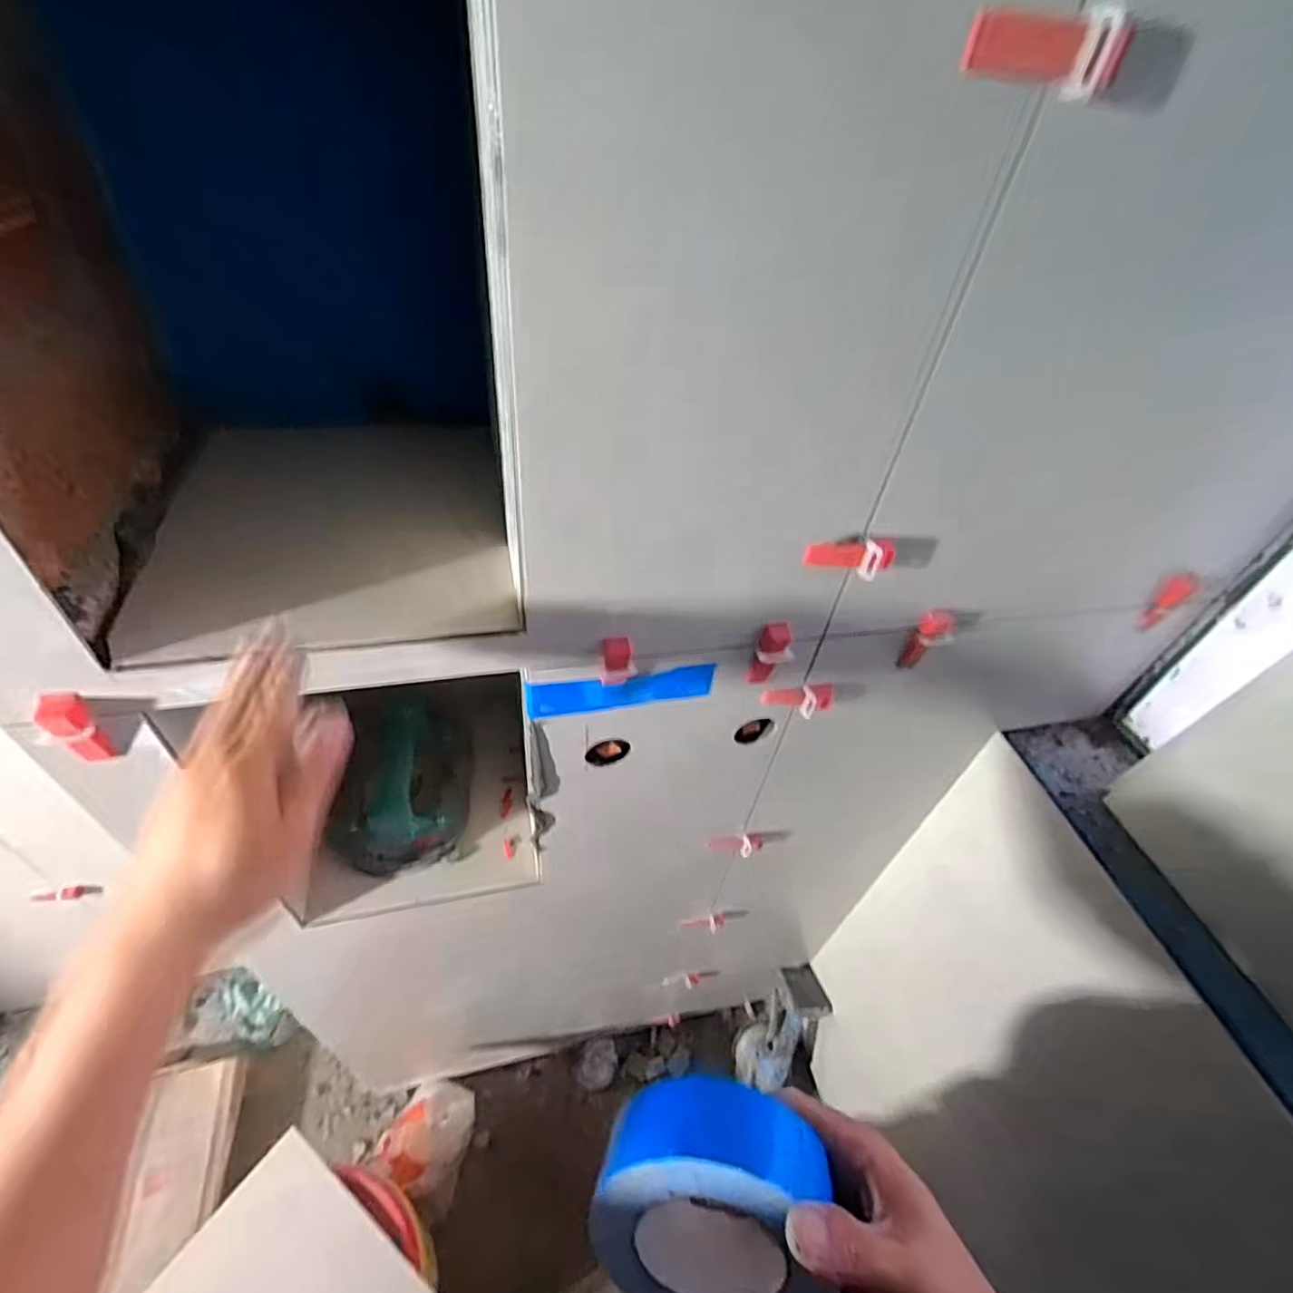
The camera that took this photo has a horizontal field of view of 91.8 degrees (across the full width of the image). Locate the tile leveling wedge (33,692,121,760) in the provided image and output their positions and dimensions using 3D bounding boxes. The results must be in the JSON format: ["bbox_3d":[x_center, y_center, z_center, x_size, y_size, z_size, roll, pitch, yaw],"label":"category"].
[{"bbox_3d":[-0.384,0.058,0.422,0.024,0.065,0.014,-22,52,-27],"label":"tile leveling wedge"}]

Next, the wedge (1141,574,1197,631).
[{"bbox_3d":[0.547,-0.043,0.661,0.022,0.069,0.022,-28,55,-31],"label":"wedge"}]

